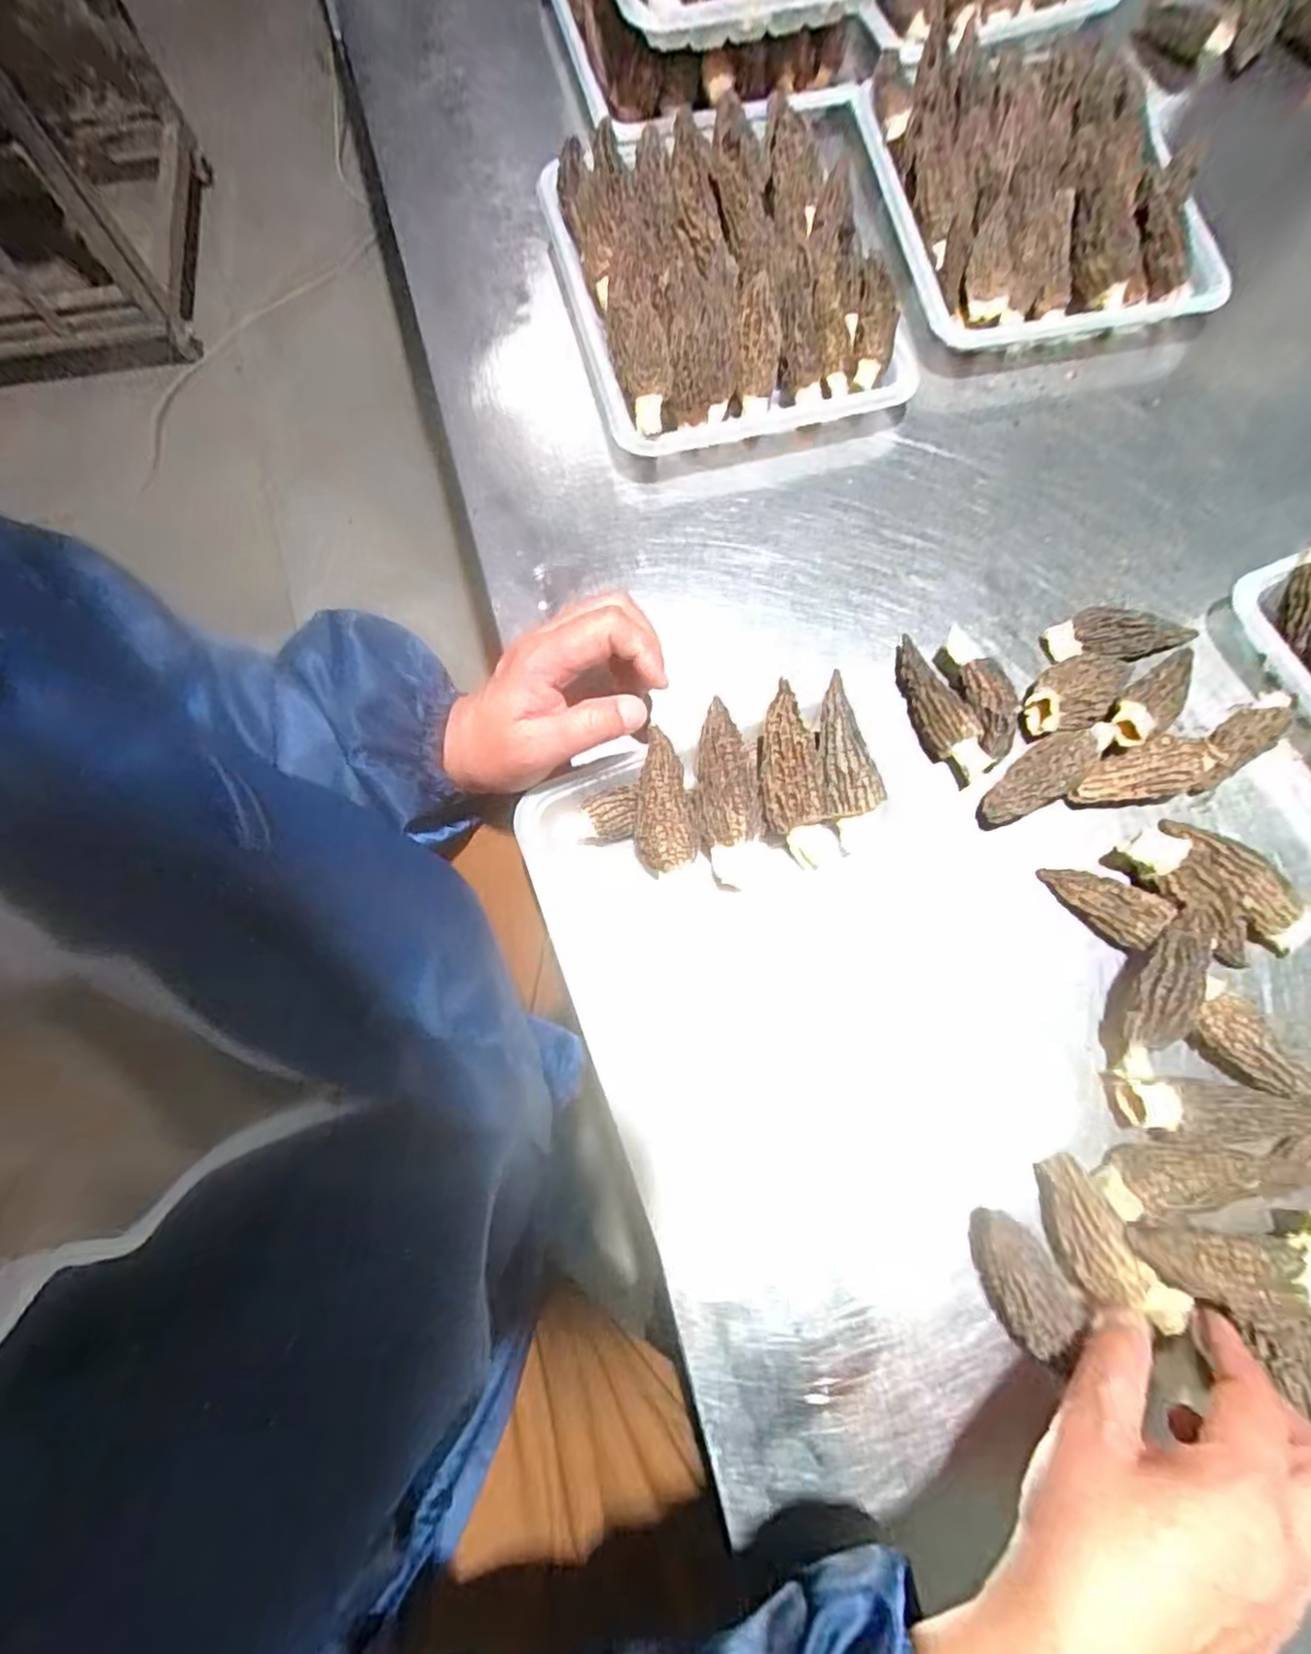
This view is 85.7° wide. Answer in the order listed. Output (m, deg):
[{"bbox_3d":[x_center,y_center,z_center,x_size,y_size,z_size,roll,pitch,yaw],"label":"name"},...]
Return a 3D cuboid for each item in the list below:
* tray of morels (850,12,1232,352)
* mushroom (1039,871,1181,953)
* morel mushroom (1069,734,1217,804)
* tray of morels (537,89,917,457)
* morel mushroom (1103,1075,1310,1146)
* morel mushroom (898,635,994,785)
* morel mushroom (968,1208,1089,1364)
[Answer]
[{"bbox_3d":[0.275,-0.497,0.520,0.227,0.061,0.322,-7,73,-1],"label":"tray of morels"},{"bbox_3d":[0.236,0.038,0.373,0.057,0.017,0.028,37,77,12],"label":"mushroom"},{"bbox_3d":[0.265,-0.029,0.392,0.071,0.029,0.029,-13,73,-3],"label":"morel mushroom"},{"bbox_3d":[0.055,-0.395,0.483,0.235,0.062,0.293,-11,73,-2],"label":"tray of morels"},{"bbox_3d":[0.270,0.137,0.341,0.090,0.025,0.028,2,73,2],"label":"morel mushroom"},{"bbox_3d":[0.160,-0.068,0.408,0.026,0.029,0.090,-23,74,-6],"label":"morel mushroom"},{"bbox_3d":[0.167,0.207,0.324,0.032,0.029,0.053,-28,74,-7],"label":"morel mushroom"}]

